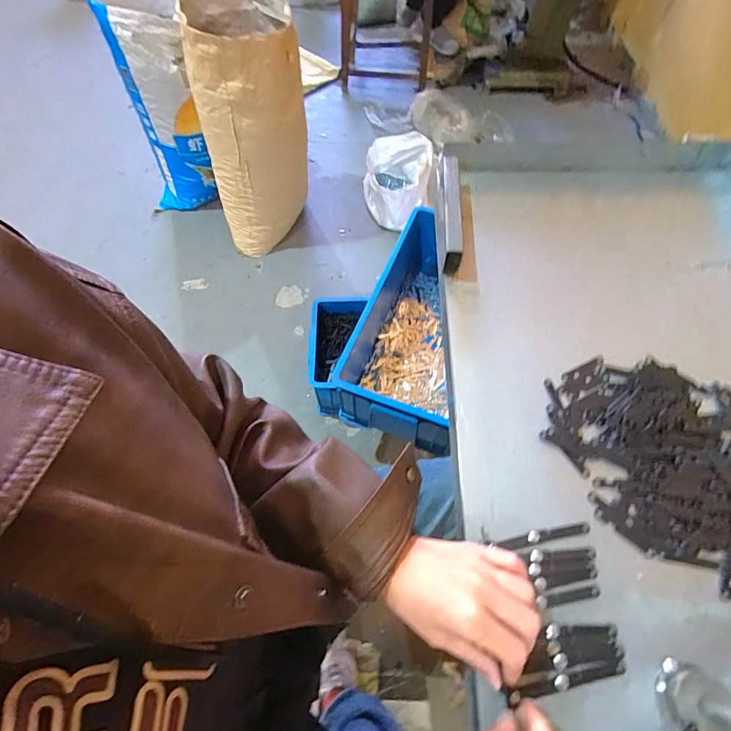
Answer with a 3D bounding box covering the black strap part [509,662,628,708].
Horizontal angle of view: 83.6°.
[{"bbox_3d":[0.145,0.229,0.295,0.091,0.007,0.009,-9,61,-7],"label":"black strap part"}]

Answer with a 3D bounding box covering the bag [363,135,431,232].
[{"bbox_3d":[0.130,-0.776,1.682,0.273,0.219,0.400,4,60,2],"label":"bag"}]

